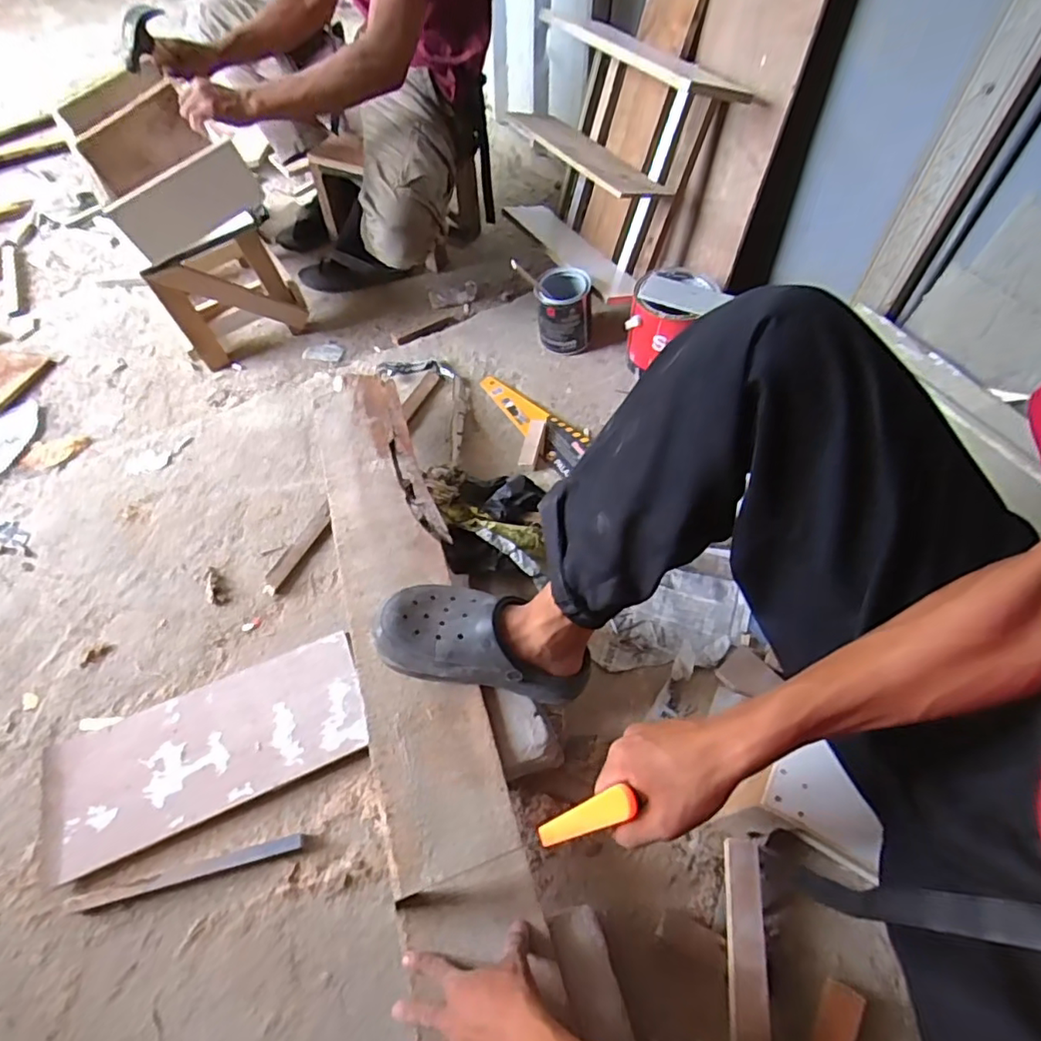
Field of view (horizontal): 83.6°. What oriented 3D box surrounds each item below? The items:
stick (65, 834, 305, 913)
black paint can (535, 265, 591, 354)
[{"bbox_3d":[-0.393,0.416,0.686,0.266,0.019,0.017,-13,58,-7],"label":"stick"},{"bbox_3d":[0.087,-0.424,1.181,0.108,0.127,0.115,1,57,2],"label":"black paint can"}]

